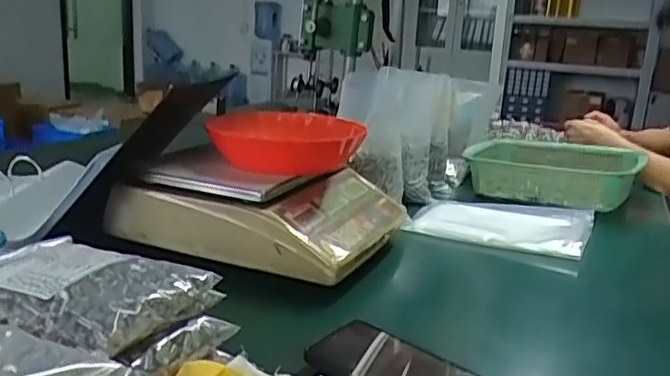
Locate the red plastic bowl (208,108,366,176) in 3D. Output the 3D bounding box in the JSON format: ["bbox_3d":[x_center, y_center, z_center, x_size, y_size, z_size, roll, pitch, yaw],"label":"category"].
[{"bbox_3d":[-0.068,-0.067,0.836,0.198,0.059,0.170,5,17,0],"label":"red plastic bowl"}]

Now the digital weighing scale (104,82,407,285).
[{"bbox_3d":[-0.098,0.014,0.806,0.327,0.090,0.228,9,16,20],"label":"digital weighing scale"}]

